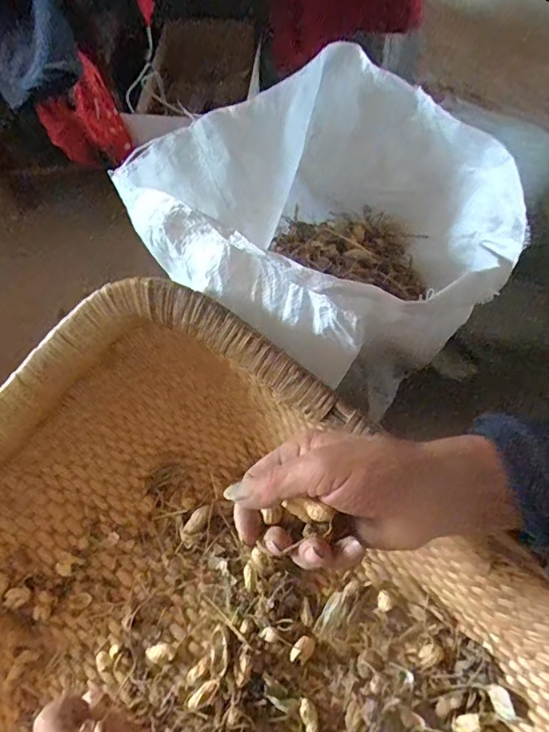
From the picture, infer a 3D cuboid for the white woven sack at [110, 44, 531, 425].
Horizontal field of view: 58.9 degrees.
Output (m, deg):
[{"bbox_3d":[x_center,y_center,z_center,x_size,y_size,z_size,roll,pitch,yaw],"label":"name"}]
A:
[{"bbox_3d":[0.059,-0.129,0.471,0.290,0.218,0.304,-40,70,-13],"label":"white woven sack"}]

